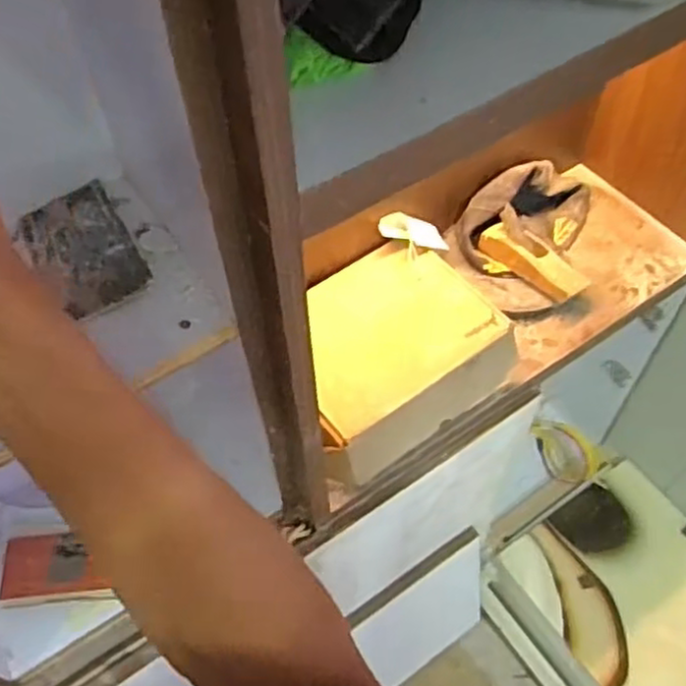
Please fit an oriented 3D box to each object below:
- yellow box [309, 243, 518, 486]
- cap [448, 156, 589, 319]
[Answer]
[{"bbox_3d":[0.054,0.010,0.902,0.275,0.071,0.224,-32,60,-18],"label":"yellow box"},{"bbox_3d":[0.277,-0.154,1.006,0.223,0.092,0.183,-21,58,-12],"label":"cap"}]

